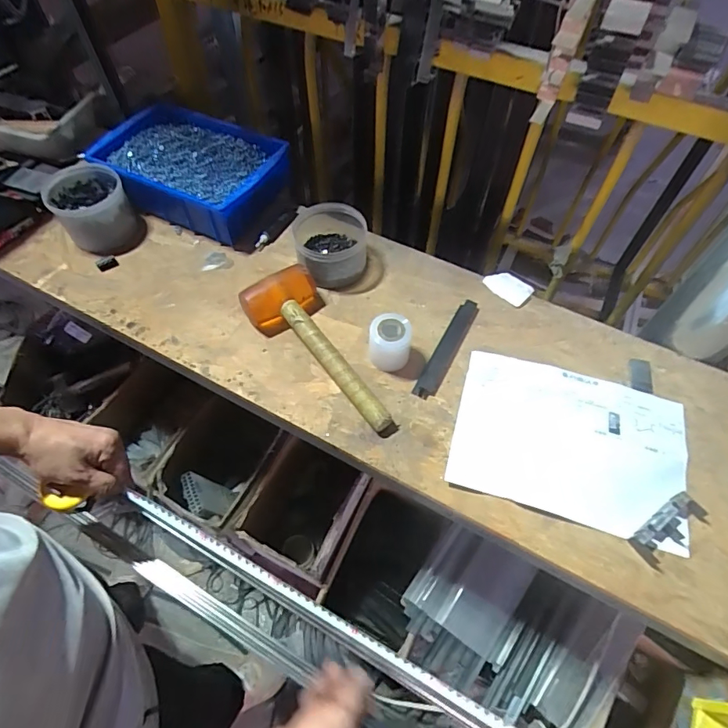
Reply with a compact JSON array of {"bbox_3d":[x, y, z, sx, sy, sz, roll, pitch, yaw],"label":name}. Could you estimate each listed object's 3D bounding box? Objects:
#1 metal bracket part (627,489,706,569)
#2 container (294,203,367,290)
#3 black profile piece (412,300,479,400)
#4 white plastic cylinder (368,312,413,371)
[{"bbox_3d":[0.361,0.193,0.551,0.099,0.019,0.038,-32,63,-19],"label":"metal bracket part"},{"bbox_3d":[-0.056,-0.196,0.751,0.121,0.064,0.142,0,59,-2],"label":"container"},{"bbox_3d":[0.124,-0.024,0.684,0.030,0.013,0.180,25,61,15],"label":"black profile piece"},{"bbox_3d":[0.034,-0.031,0.649,0.060,0.072,0.051,5,57,3],"label":"white plastic cylinder"}]

